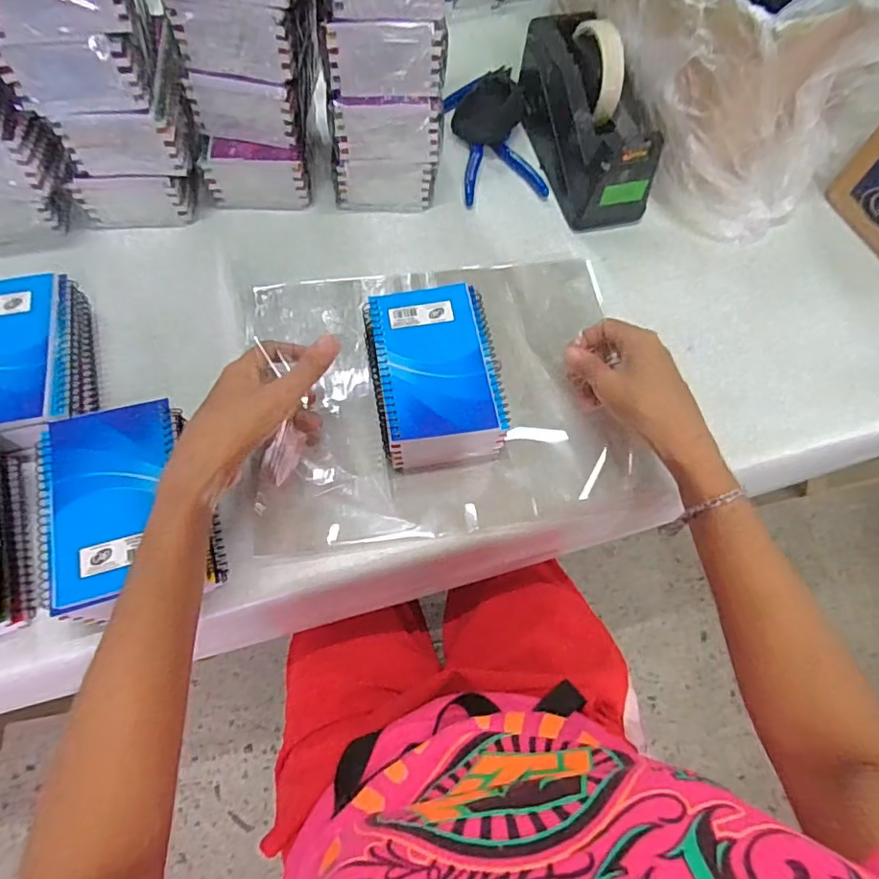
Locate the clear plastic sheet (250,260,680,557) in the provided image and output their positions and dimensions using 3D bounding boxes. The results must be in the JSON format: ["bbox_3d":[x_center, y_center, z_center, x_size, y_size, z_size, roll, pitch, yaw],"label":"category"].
[{"bbox_3d":[0.009,-0.043,0.470,0.318,0.025,0.246,-6,72,-6],"label":"clear plastic sheet"}]

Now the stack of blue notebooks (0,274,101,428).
[{"bbox_3d":[-0.329,-0.058,0.426,0.095,0.056,0.133,-11,68,-7],"label":"stack of blue notebooks"}]

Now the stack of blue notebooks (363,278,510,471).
[{"bbox_3d":[-0.004,-0.050,0.447,0.099,0.057,0.136,-9,68,-7],"label":"stack of blue notebooks"}]

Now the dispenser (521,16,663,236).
[{"bbox_3d":[0.149,-0.325,0.543,0.080,0.112,0.197,-16,68,-9],"label":"dispenser"}]

